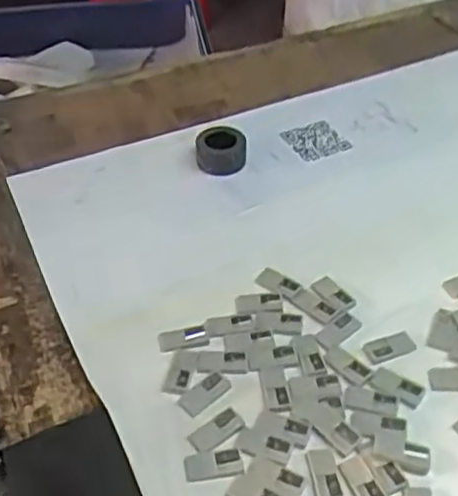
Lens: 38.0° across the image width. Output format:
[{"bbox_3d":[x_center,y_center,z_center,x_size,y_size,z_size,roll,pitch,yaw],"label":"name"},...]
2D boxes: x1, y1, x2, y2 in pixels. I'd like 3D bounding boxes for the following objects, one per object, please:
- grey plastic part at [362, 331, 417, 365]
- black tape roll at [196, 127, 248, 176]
[{"bbox_3d":[0.092,0.057,0.382,0.031,0.004,0.014,-17,46,-15],"label":"grey plastic part"},{"bbox_3d":[-0.007,-0.076,0.510,0.037,0.027,0.037,-1,44,1],"label":"black tape roll"}]

